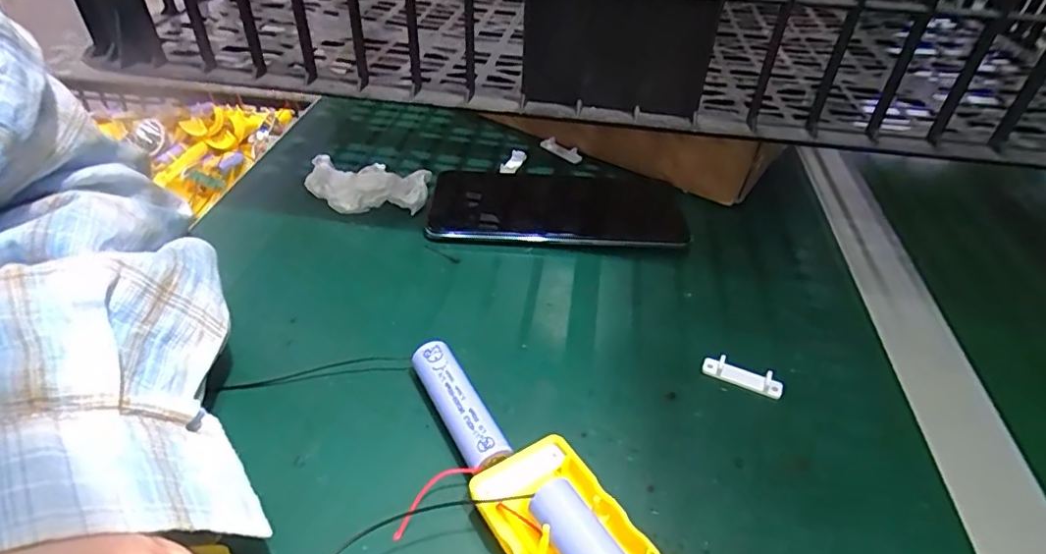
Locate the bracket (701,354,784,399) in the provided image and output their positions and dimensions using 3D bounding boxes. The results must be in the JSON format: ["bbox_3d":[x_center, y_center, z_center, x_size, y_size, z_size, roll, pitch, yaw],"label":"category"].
[{"bbox_3d":[0.107,0.048,0.282,0.037,0.007,0.009,20,43,17],"label":"bracket"}]

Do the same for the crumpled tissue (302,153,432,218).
[{"bbox_3d":[-0.101,-0.059,0.368,0.076,0.033,0.045,5,40,0],"label":"crumpled tissue"}]

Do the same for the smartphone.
[{"bbox_3d":[0.022,-0.045,0.379,0.161,0.010,0.077,3,40,-2],"label":"smartphone"}]

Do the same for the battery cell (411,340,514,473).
[{"bbox_3d":[-0.028,0.057,0.250,0.017,0.020,0.066,-18,45,-25],"label":"battery cell"}]

